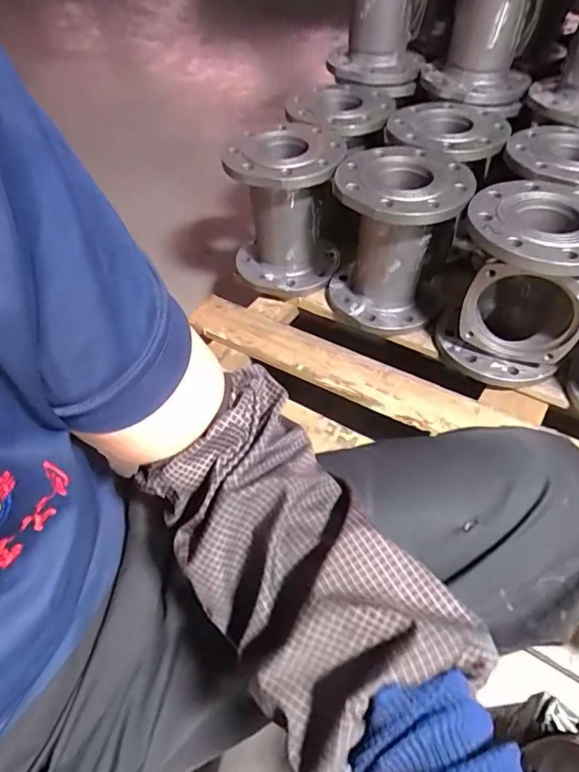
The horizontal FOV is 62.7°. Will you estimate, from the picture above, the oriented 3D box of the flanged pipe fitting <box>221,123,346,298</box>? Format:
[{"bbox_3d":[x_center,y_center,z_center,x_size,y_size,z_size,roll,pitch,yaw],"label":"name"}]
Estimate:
[{"bbox_3d":[-0.010,-0.292,0.830,0.177,0.258,0.172,-1,51,2],"label":"flanged pipe fitting"}]

